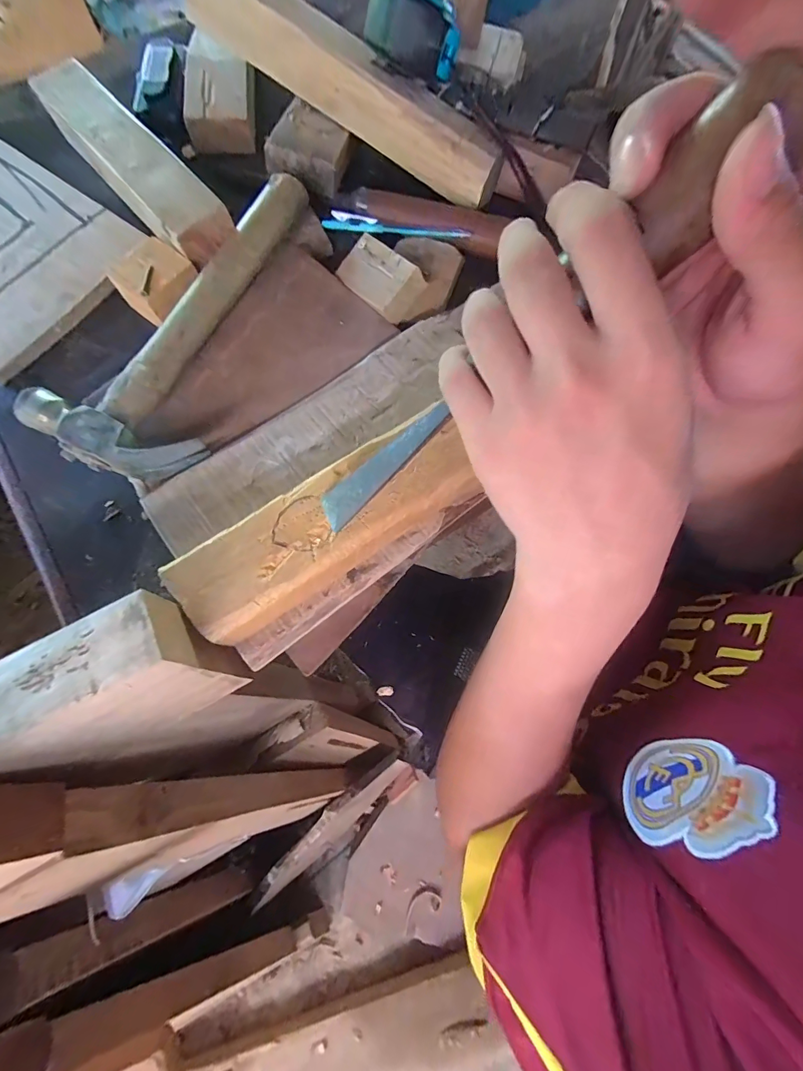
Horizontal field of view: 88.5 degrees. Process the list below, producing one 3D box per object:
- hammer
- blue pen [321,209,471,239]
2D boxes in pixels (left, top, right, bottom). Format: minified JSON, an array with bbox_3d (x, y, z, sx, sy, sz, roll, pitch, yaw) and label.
[{"bbox_3d":[-0.164,-0.174,0.314,0.114,0.033,0.282,17,75,3],"label":"hammer"},{"bbox_3d":[-0.007,-0.276,0.368,0.133,0.015,0.010,17,75,3],"label":"blue pen"}]

